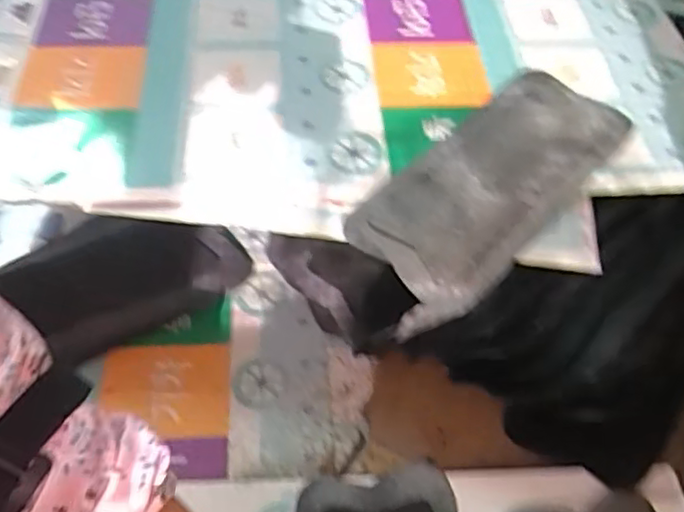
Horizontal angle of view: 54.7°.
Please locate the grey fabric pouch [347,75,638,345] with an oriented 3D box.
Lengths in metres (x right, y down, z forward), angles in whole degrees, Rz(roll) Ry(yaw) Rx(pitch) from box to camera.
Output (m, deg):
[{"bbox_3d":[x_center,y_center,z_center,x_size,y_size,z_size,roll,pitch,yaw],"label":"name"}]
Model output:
[{"bbox_3d":[0.100,-0.051,0.455,0.099,0.012,0.232,39,66,17],"label":"grey fabric pouch"}]

